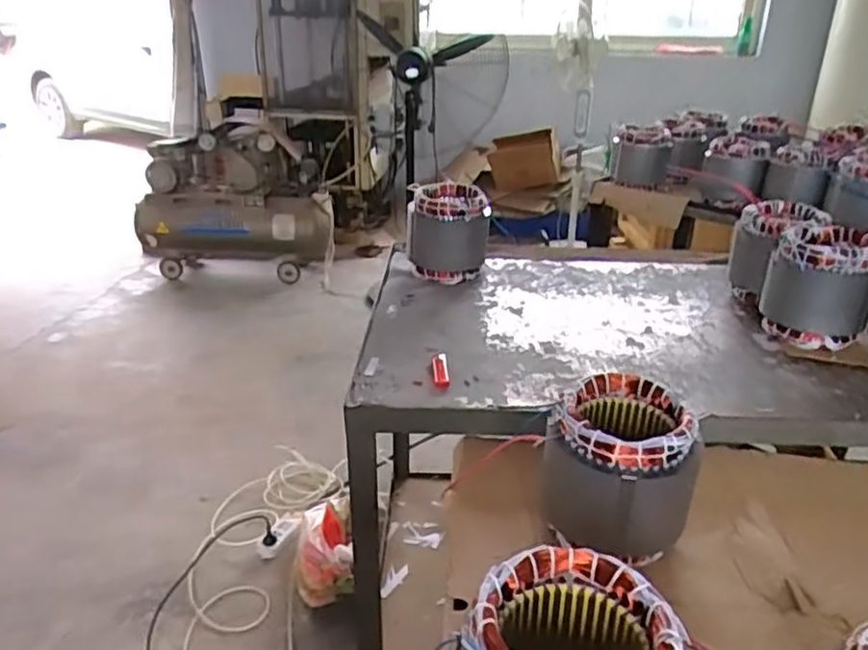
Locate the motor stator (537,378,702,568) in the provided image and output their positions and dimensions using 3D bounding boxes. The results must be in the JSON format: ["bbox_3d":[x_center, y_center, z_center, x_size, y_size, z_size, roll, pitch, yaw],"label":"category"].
[{"bbox_3d":[0.199,0.148,0.733,0.144,0.138,0.139,13,28,24],"label":"motor stator"}]

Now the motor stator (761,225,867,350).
[{"bbox_3d":[0.630,-0.069,1.129,0.151,0.157,0.161,13,28,24],"label":"motor stator"}]

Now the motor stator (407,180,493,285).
[{"bbox_3d":[0.026,-0.191,1.369,0.149,0.160,0.155,-1,25,-4],"label":"motor stator"}]

